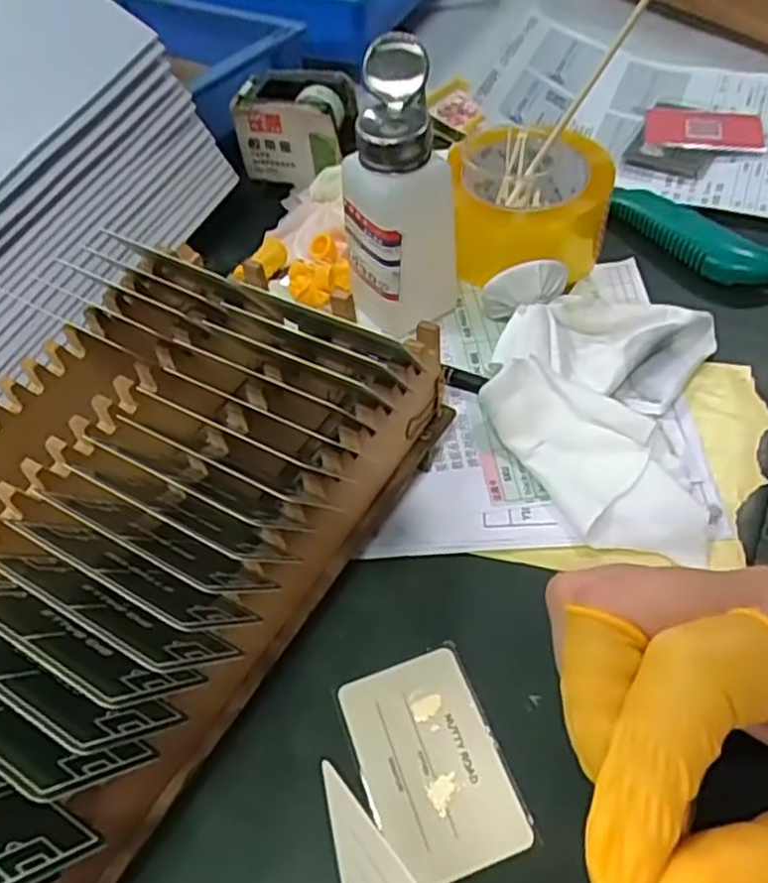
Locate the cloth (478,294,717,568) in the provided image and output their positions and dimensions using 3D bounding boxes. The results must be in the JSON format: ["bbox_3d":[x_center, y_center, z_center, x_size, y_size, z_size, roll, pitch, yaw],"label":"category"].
[{"bbox_3d":[0.115,-0.022,0.390,0.116,0.032,0.156,10,52,12],"label":"cloth"}]

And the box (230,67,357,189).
[{"bbox_3d":[-0.058,-0.226,0.523,0.082,0.060,0.054,12,53,14],"label":"box"}]

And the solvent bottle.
[{"bbox_3d":[0.009,-0.136,0.407,0.064,0.141,0.061,-4,51,2],"label":"solvent bottle"}]

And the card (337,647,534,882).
[{"bbox_3d":[0.018,0.131,0.297,0.053,0.004,0.084,-18,52,-9],"label":"card"}]

